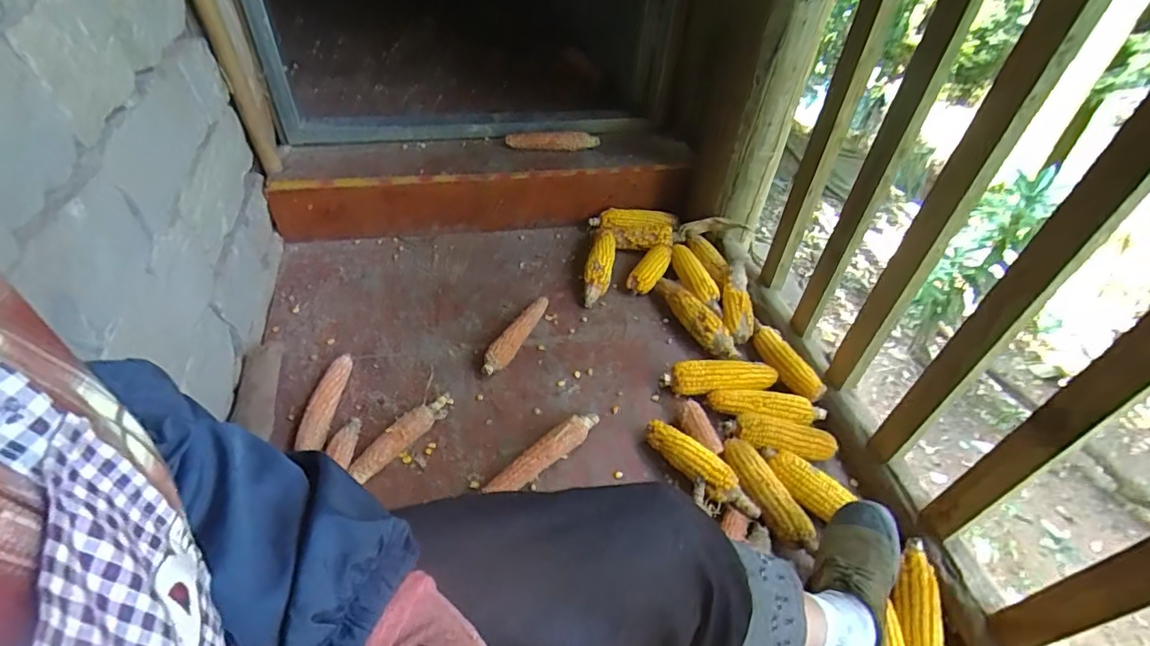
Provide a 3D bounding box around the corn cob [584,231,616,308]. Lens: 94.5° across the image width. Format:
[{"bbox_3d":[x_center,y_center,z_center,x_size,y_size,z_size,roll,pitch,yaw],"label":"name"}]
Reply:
[{"bbox_3d":[0.052,-0.120,1.119,0.056,0.065,0.186,10,48,7],"label":"corn cob"}]

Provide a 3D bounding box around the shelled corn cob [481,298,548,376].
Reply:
[{"bbox_3d":[-0.105,0.020,0.993,0.043,0.041,0.206,23,51,18],"label":"shelled corn cob"}]

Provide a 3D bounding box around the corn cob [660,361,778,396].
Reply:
[{"bbox_3d":[0.261,0.100,0.949,0.205,0.056,0.055,-2,47,-4],"label":"corn cob"}]

